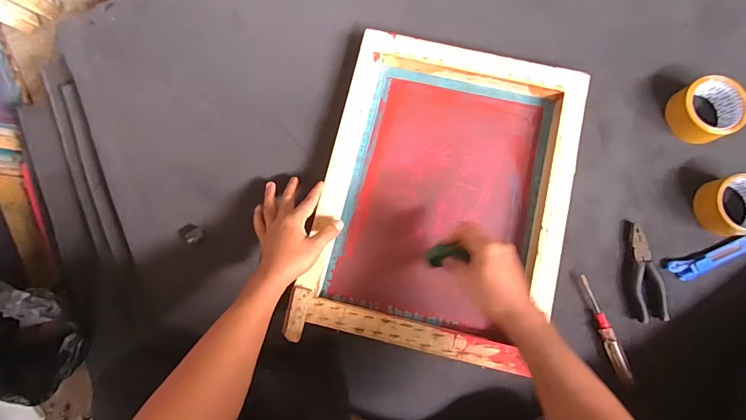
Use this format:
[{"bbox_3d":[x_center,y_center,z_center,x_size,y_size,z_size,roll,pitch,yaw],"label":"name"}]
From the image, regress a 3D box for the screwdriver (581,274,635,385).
[{"bbox_3d":[0.346,0.175,0.582,0.021,0.021,0.156,-16,82,-1],"label":"screwdriver"}]

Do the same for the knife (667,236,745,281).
[{"bbox_3d":[0.534,0.076,0.610,0.134,0.024,0.029,-21,82,-2],"label":"knife"}]

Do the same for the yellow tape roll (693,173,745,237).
[{"bbox_3d":[0.541,-0.005,0.594,0.099,0.057,0.090,0,82,1],"label":"yellow tape roll"}]

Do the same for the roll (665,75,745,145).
[{"bbox_3d":[0.530,-0.159,0.618,0.092,0.047,0.094,0,82,1],"label":"roll"}]

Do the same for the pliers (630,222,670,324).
[{"bbox_3d":[0.416,0.093,0.592,0.037,0.016,0.147,-1,82,1],"label":"pliers"}]

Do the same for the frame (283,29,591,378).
[{"bbox_3d":[0.108,-0.024,0.603,0.360,0.057,0.462,13,84,6],"label":"frame"}]

